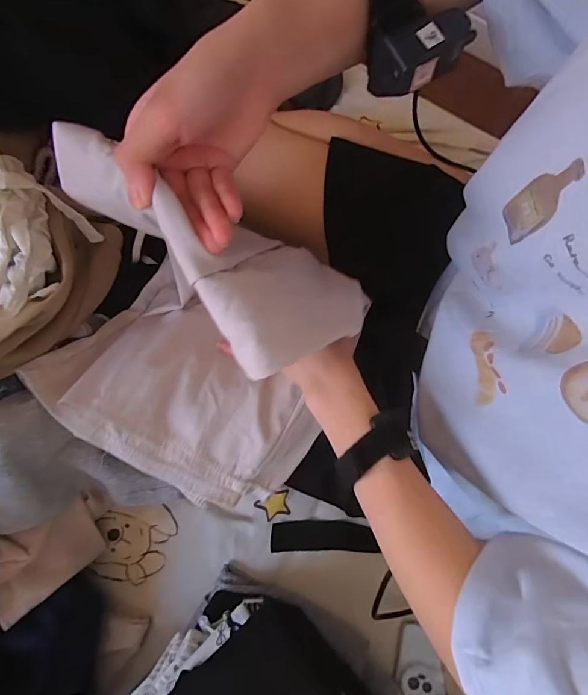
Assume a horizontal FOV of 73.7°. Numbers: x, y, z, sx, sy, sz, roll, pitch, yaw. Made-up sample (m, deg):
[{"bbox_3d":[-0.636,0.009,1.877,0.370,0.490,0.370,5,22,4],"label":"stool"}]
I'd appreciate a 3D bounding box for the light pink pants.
[{"bbox_3d":[-0.099,0.000,0.326,0.259,0.218,0.221,20,79,4],"label":"light pink pants"}]

